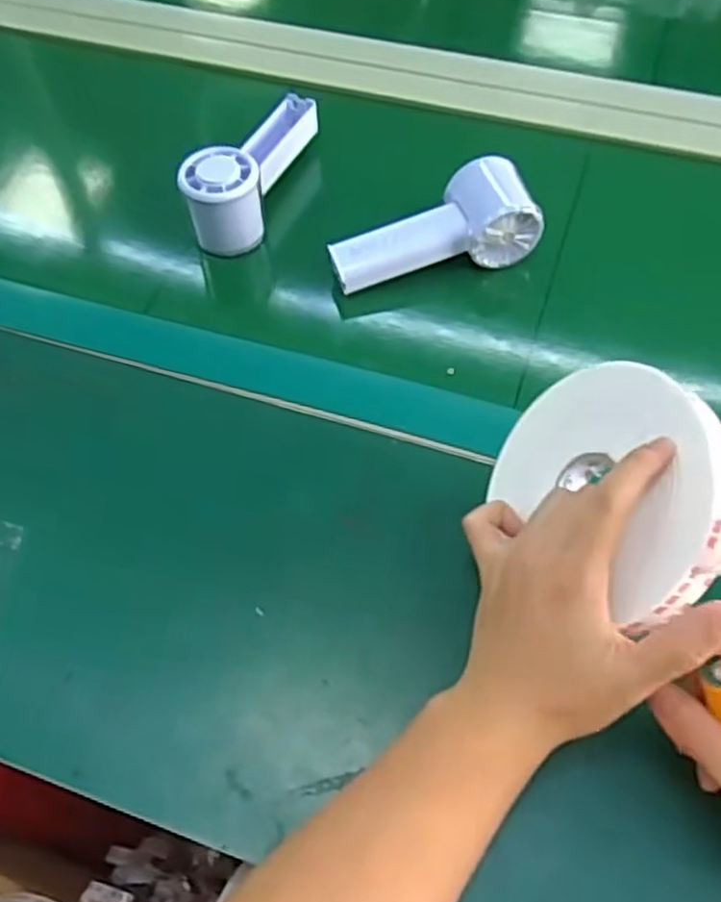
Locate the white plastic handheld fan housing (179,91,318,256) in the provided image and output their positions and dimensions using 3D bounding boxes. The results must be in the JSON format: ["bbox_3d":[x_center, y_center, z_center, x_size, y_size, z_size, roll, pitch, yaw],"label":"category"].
[{"bbox_3d":[-0.083,-0.223,0.588,0.050,0.061,0.150,17,60,12],"label":"white plastic handheld fan housing"}]

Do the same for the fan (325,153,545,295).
[{"bbox_3d":[0.051,-0.158,0.547,0.145,0.067,0.053,-13,58,-6],"label":"fan"}]

